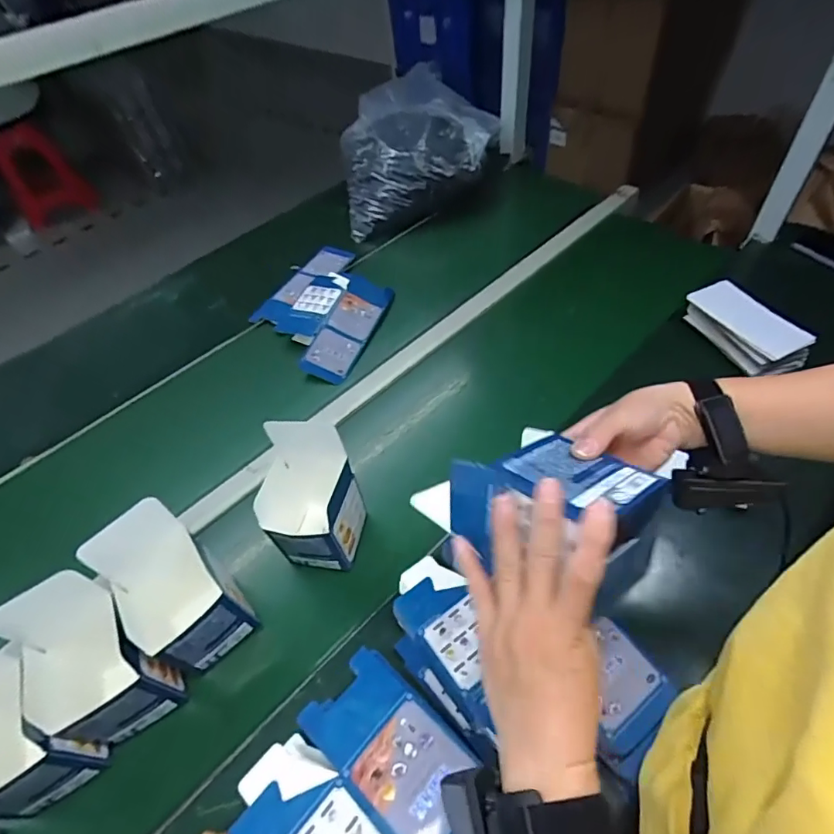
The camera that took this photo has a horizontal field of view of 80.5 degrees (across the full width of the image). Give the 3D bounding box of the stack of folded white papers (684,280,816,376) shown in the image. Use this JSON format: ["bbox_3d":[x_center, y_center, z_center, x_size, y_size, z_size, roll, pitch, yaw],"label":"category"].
[{"bbox_3d":[0.481,-0.133,0.725,0.075,0.061,0.161,-25,54,-17],"label":"stack of folded white papers"}]

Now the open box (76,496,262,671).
[{"bbox_3d":[-0.250,0.180,0.507,0.099,0.161,0.110,-38,59,-25],"label":"open box"}]

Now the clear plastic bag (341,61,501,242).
[{"bbox_3d":[0.015,-0.570,1.059,0.342,0.227,0.285,-6,51,-2],"label":"clear plastic bag"}]

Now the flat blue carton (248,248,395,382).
[{"bbox_3d":[-0.171,-0.211,0.896,0.228,0.033,0.297,19,54,17],"label":"flat blue carton"}]

